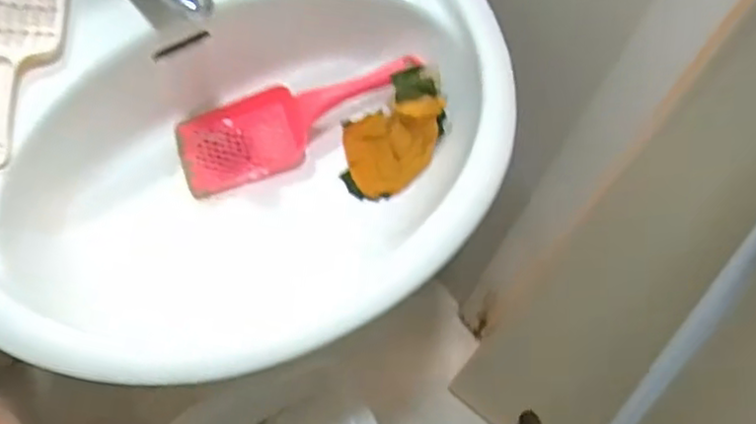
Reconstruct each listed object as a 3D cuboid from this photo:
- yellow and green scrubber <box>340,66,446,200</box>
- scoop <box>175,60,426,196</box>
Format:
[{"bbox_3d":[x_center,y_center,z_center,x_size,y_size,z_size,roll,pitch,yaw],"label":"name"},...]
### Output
[{"bbox_3d":[0.011,-0.077,0.691,0.131,0.057,0.111,-23,64,27],"label":"yellow and green scrubber"},{"bbox_3d":[-0.080,-0.101,0.724,0.254,0.058,0.104,-23,50,11],"label":"scoop"}]

